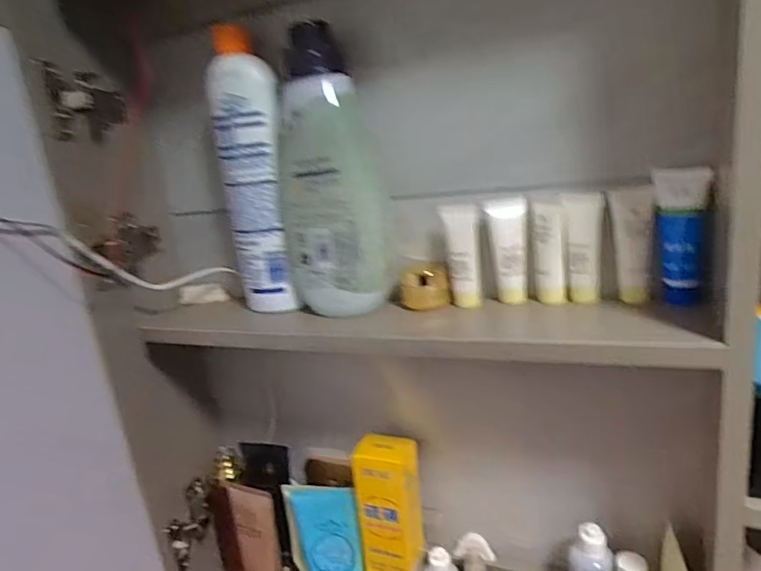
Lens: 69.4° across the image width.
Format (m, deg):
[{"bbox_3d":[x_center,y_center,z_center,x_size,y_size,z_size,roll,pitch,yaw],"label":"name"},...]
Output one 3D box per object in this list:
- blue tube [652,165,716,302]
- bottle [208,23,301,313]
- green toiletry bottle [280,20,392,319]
[{"bbox_3d":[0.219,-0.035,0.401,0.033,0.096,0.021,0,18,22],"label":"blue tube"},{"bbox_3d":[-0.116,-0.101,0.509,0.057,0.251,0.045,-11,17,-12],"label":"bottle"},{"bbox_3d":[-0.043,-0.092,0.473,0.055,0.233,0.076,-21,22,-40],"label":"green toiletry bottle"}]

